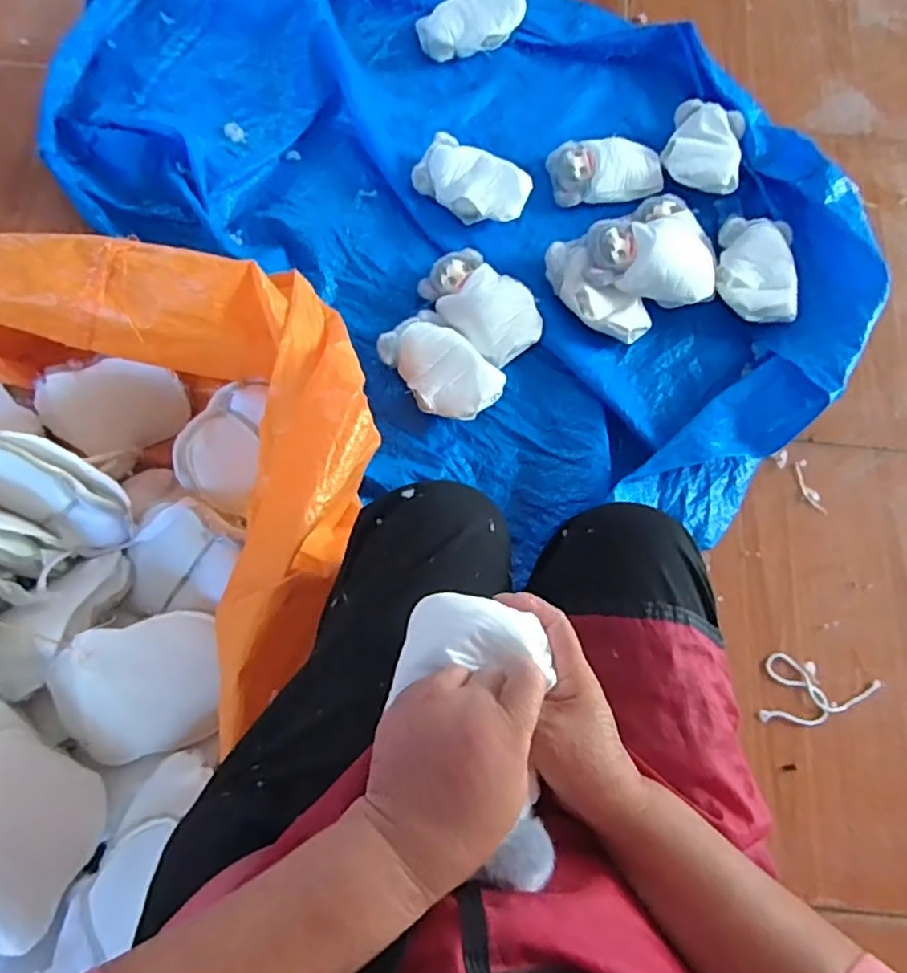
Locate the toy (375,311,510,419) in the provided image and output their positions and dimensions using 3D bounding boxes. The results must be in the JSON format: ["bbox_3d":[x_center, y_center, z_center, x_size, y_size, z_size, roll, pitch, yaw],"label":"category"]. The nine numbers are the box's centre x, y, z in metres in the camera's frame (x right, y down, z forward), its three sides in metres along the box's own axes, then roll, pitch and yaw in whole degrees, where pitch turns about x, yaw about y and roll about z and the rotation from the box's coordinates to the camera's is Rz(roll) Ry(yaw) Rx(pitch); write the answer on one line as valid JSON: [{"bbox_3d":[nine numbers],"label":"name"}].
[{"bbox_3d":[-0.020,-0.168,0.892,0.118,0.063,0.184,-40,77,-13],"label":"toy"}]

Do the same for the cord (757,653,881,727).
[{"bbox_3d":[0.478,0.277,0.799,0.145,0.008,0.087,14,75,3],"label":"cord"}]

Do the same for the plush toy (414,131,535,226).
[{"bbox_3d":[0.032,-0.485,0.993,0.178,0.052,0.117,30,76,7],"label":"plush toy"}]

